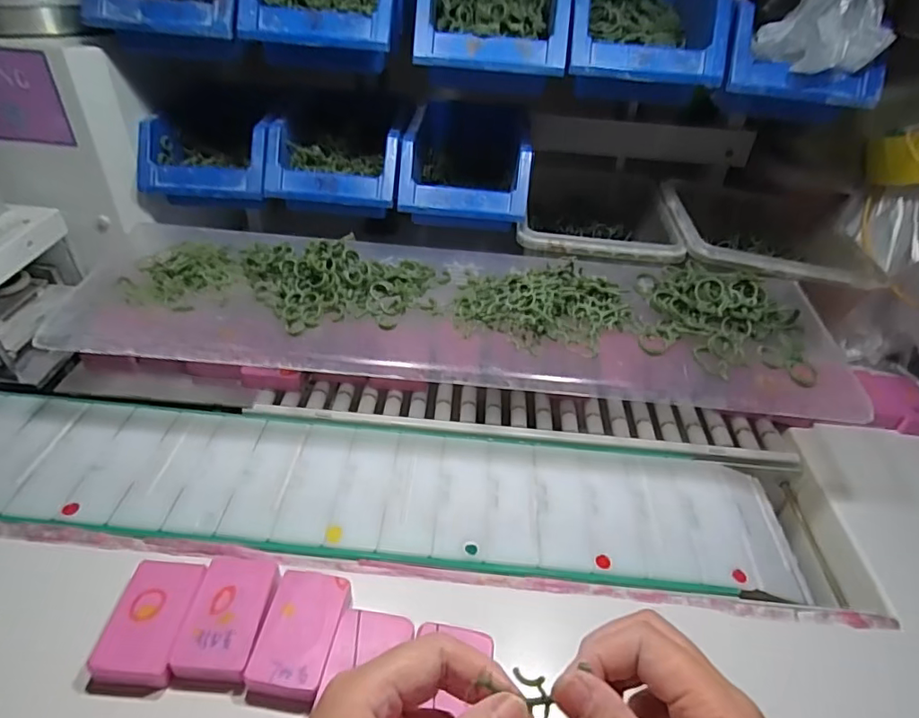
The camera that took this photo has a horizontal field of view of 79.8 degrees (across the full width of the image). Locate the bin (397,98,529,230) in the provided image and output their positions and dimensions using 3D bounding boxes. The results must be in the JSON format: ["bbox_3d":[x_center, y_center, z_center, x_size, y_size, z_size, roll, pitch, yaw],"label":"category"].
[{"bbox_3d":[0.010,-0.198,0.578,0.120,0.095,0.169,6,39,2],"label":"bin"}]

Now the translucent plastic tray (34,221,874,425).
[{"bbox_3d":[0.001,-0.048,0.453,0.616,0.049,0.172,5,39,0],"label":"translucent plastic tray"}]

